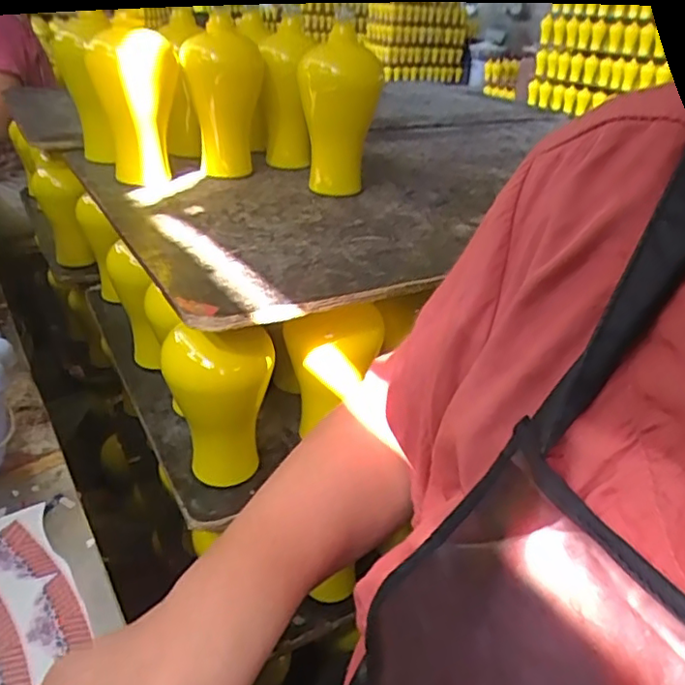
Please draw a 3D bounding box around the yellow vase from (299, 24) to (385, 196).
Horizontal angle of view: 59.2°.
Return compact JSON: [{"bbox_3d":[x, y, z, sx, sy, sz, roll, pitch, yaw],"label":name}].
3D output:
[{"bbox_3d":[-0.006,-0.293,0.771,0.096,0.187,0.090,6,28,4],"label":"yellow vase"}]

